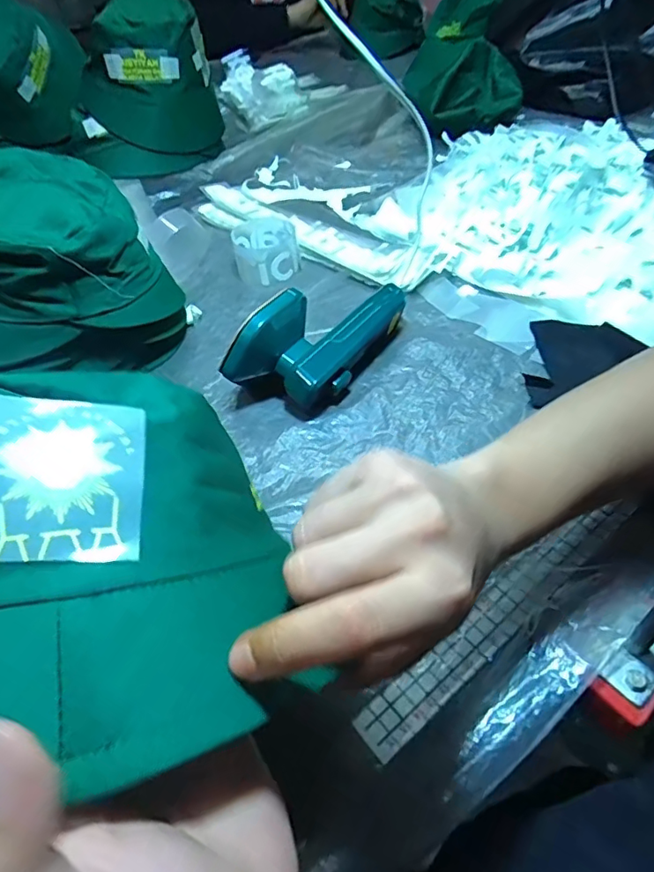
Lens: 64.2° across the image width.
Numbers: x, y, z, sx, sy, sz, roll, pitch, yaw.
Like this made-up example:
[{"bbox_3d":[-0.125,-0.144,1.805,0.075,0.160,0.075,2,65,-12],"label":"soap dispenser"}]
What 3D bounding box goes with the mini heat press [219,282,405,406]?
[{"bbox_3d":[-0.005,-0.095,0.471,0.086,0.071,0.170,22,53,22],"label":"mini heat press"}]

